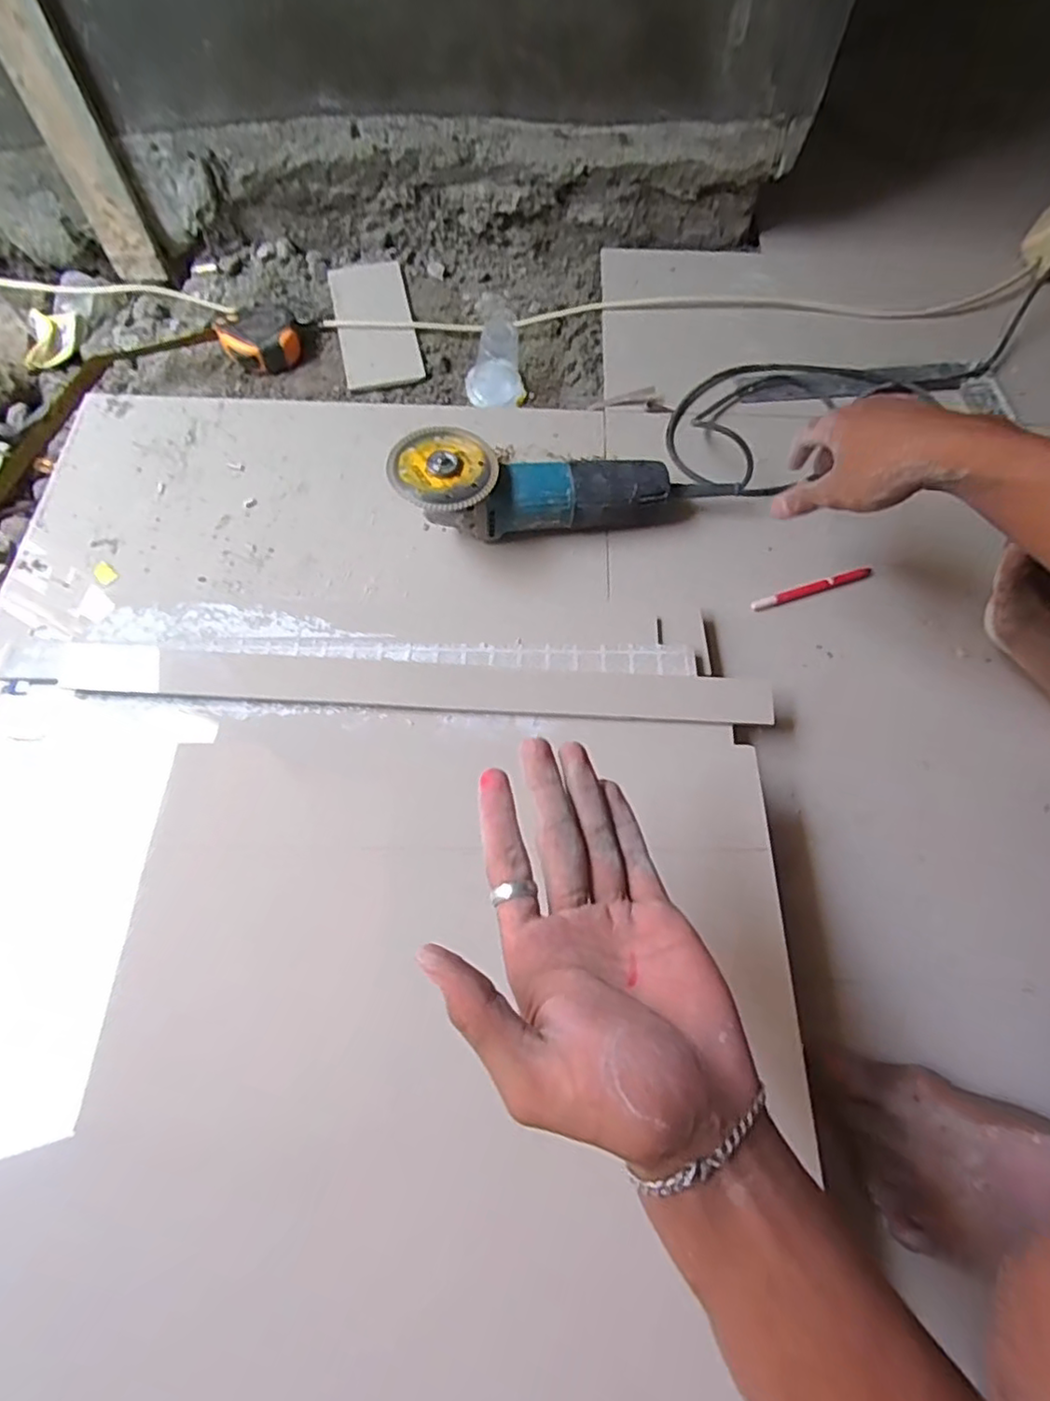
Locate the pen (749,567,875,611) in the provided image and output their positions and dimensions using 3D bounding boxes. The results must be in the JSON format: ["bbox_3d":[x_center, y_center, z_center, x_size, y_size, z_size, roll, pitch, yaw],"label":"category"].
[{"bbox_3d":[0.286,-0.111,0.640,0.128,0.007,0.012,-17,68,-8],"label":"pen"}]

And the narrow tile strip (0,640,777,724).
[{"bbox_3d":[-0.111,-0.014,0.547,0.639,0.014,0.045,4,67,1],"label":"narrow tile strip"}]

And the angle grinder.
[{"bbox_3d":[0.008,-0.215,0.639,0.267,0.088,0.093,-10,67,-5],"label":"angle grinder"}]

